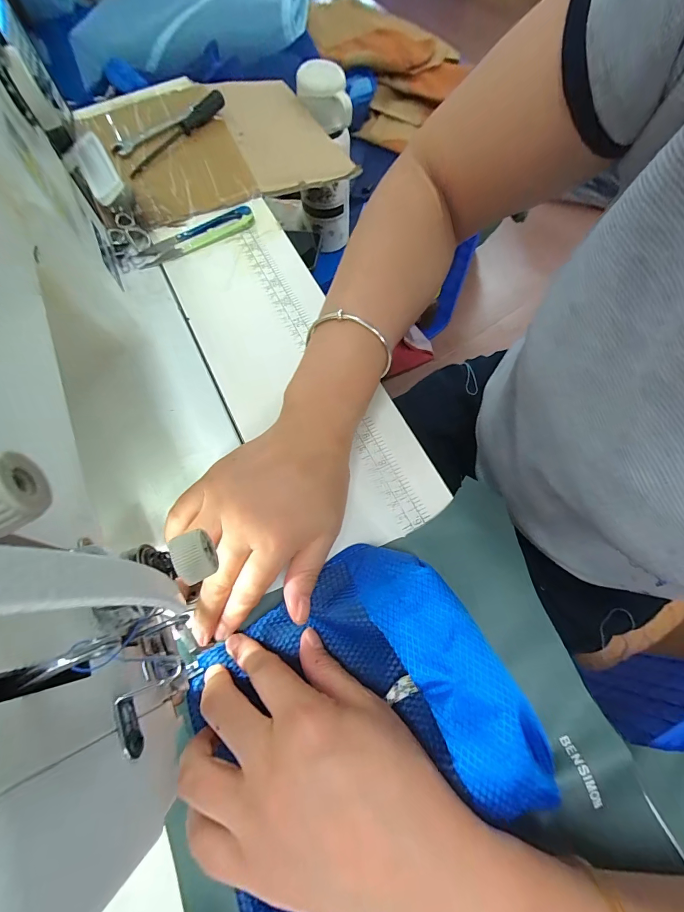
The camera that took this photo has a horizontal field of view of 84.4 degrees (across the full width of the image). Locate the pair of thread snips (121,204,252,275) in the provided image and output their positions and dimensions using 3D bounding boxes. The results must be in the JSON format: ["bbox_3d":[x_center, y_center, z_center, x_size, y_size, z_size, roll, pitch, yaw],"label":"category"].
[{"bbox_3d":[-0.154,-0.215,0.374,0.136,0.009,0.028,-27,71,-8],"label":"pair of thread snips"}]

